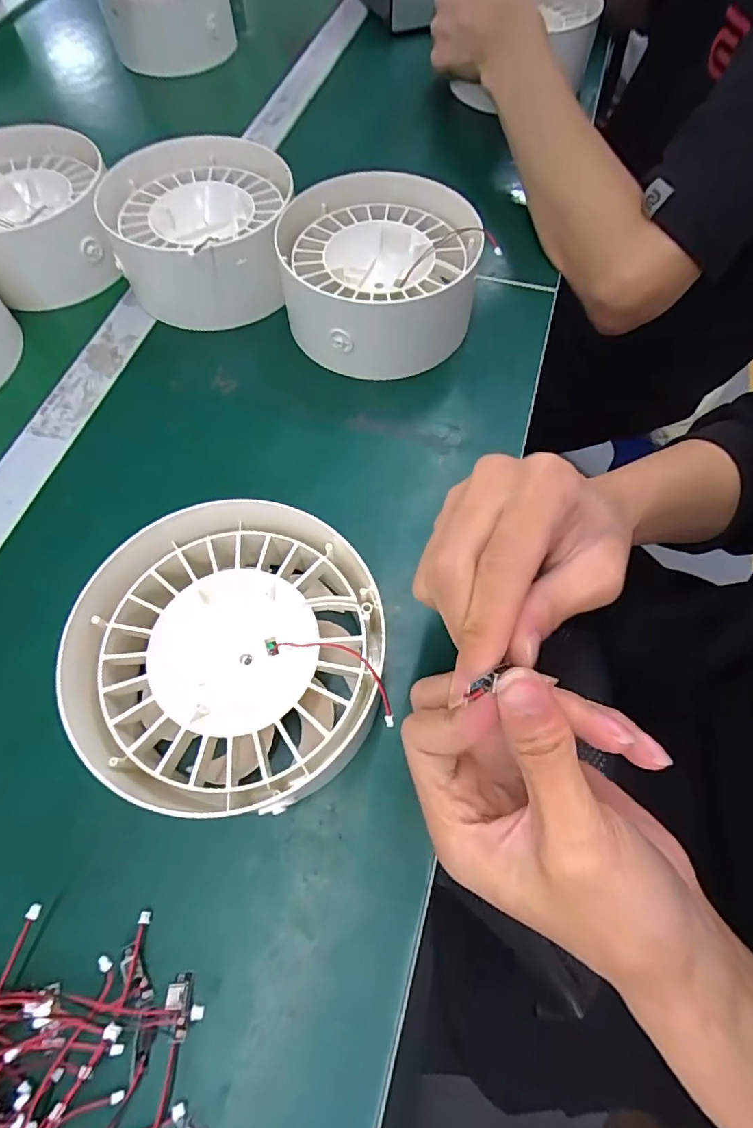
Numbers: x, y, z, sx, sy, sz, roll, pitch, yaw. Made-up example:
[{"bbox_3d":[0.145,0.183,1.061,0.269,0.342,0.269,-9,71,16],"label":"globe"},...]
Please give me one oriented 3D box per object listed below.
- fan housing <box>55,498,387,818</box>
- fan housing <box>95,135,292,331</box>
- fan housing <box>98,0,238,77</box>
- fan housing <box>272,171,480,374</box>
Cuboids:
[{"bbox_3d":[-0.072,0.047,0.251,0.145,0.060,0.140,-3,64,-2],"label":"fan housing"},{"bbox_3d":[-0.134,-0.251,0.389,0.132,0.064,0.150,3,64,1],"label":"fan housing"},{"bbox_3d":[-0.237,-0.637,0.570,0.134,0.061,0.152,-12,65,-6],"label":"fan housing"},{"bbox_3d":[0.003,-0.205,0.367,0.141,0.063,0.146,6,64,2],"label":"fan housing"}]

